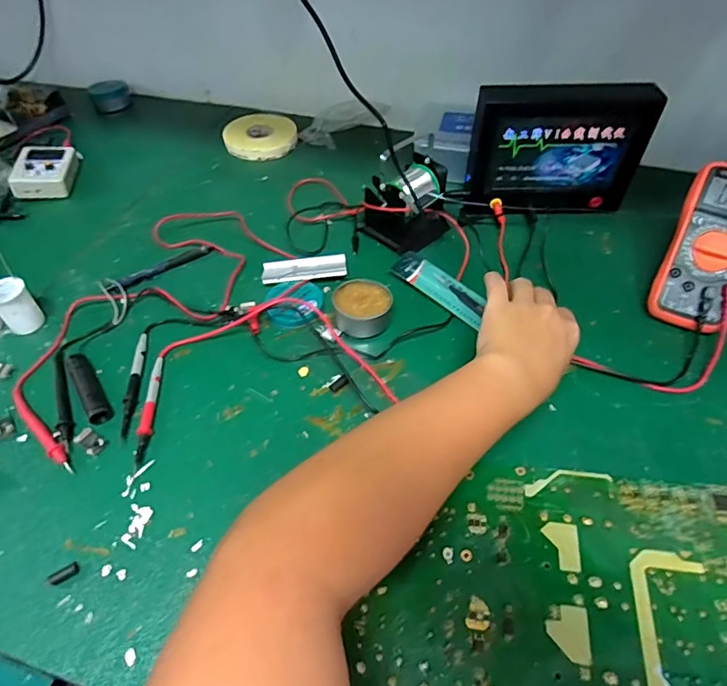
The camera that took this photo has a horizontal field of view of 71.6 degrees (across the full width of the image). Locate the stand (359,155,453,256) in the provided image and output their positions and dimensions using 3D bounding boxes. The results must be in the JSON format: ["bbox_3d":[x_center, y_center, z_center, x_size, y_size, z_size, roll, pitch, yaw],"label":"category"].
[{"bbox_3d":[0.058,-0.172,0.623,0.096,0.076,0.100,-30,56,-22],"label":"stand"}]

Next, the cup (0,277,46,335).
[{"bbox_3d":[-0.371,-0.038,0.540,0.036,0.052,0.037,-1,50,1],"label":"cup"}]

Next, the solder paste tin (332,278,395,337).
[{"bbox_3d":[0.000,-0.041,0.547,0.061,0.029,0.058,-1,50,1],"label":"solder paste tin"}]

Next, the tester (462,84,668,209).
[{"bbox_3d":[0.238,-0.232,0.620,0.207,0.151,0.040,1,50,2],"label":"tester"}]

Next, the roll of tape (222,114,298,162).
[{"bbox_3d":[-0.163,-0.327,0.800,0.112,0.022,0.112,-1,50,1],"label":"roll of tape"}]

